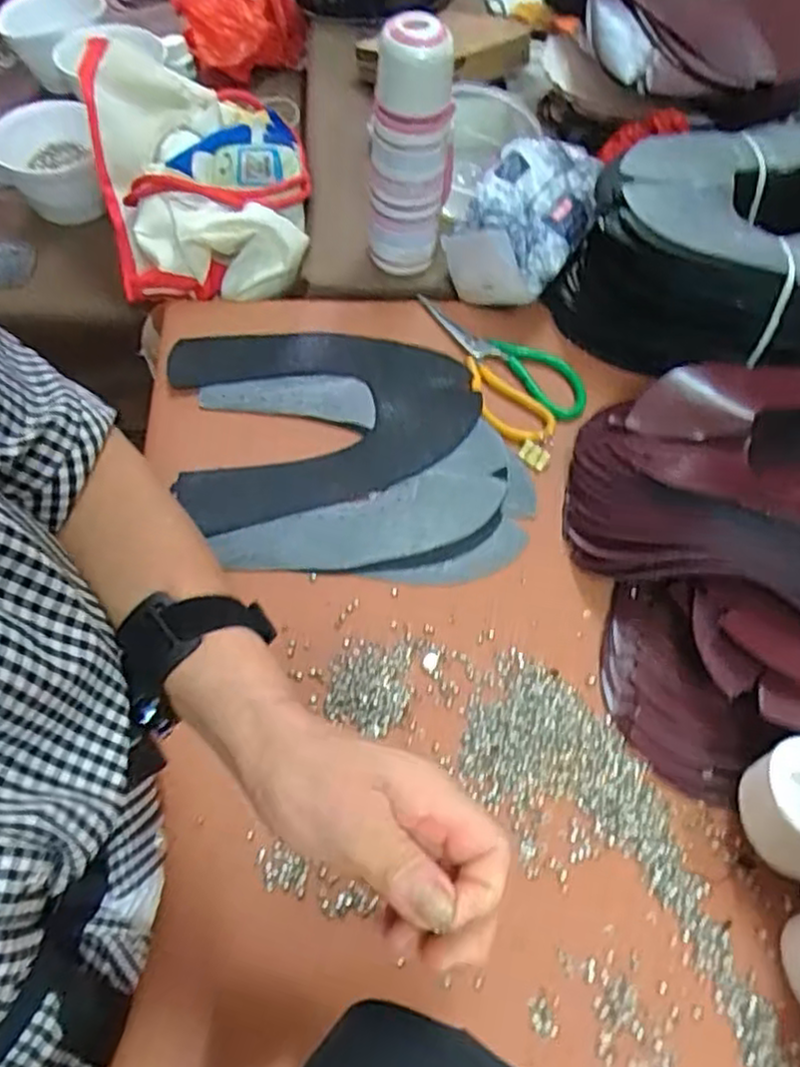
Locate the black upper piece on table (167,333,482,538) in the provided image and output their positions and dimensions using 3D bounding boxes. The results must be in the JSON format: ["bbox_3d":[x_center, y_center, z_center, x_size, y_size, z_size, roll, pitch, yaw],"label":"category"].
[{"bbox_3d":[-0.064,-0.108,0.654,0.263,0.011,0.201,-10,63,-5],"label":"black upper piece on table"}]

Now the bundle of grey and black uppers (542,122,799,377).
[{"bbox_3d":[0.310,-0.248,0.681,0.312,0.139,0.215,0,60,-4],"label":"bundle of grey and black uppers"}]

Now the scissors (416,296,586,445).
[{"bbox_3d":[0.087,-0.161,0.690,0.100,0.012,0.189,-36,68,-21],"label":"scissors"}]

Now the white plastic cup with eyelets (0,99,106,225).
[{"bbox_3d":[-0.403,-0.420,0.838,0.109,0.063,0.127,-13,62,-11],"label":"white plastic cup with eyelets"}]

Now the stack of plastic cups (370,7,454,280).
[{"bbox_3d":[0.010,-0.329,0.658,0.071,0.226,0.083,5,60,-1],"label":"stack of plastic cups"}]

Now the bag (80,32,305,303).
[{"bbox_3d":[-0.198,-0.374,0.746,0.204,0.099,0.269,-11,61,-9],"label":"bag"}]

